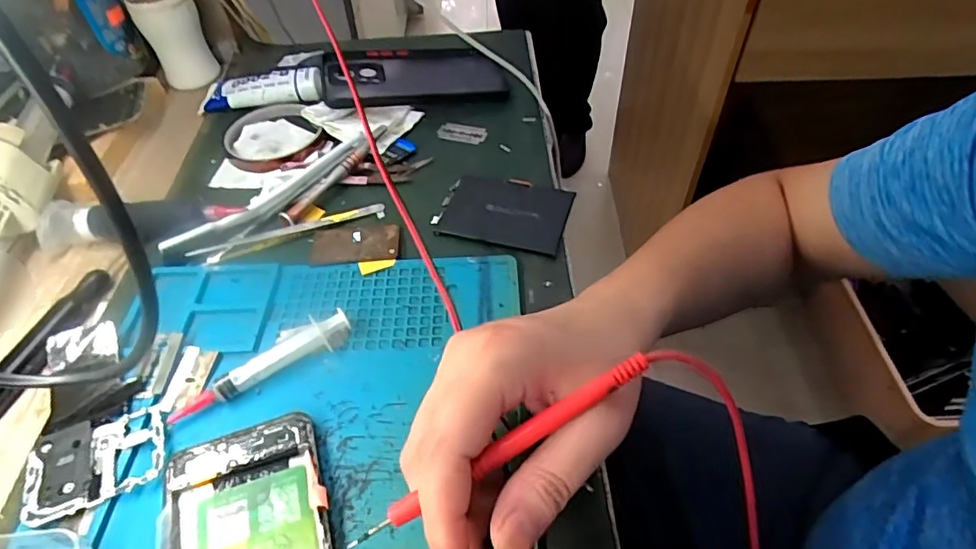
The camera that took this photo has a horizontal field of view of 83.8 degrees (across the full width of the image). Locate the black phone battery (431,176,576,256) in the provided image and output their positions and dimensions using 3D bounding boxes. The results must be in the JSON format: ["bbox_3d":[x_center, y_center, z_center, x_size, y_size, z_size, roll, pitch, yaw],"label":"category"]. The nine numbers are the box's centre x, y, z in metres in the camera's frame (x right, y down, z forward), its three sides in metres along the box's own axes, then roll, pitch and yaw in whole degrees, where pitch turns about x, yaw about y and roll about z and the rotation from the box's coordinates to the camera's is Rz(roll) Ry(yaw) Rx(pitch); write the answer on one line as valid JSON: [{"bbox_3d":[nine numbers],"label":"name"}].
[{"bbox_3d":[0.011,-0.046,0.387,0.091,0.010,0.063,13,51,12],"label":"black phone battery"}]

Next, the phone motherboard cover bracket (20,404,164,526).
[{"bbox_3d":[-0.201,0.093,0.278,0.064,0.004,0.049,-17,51,-13],"label":"phone motherboard cover bracket"}]

